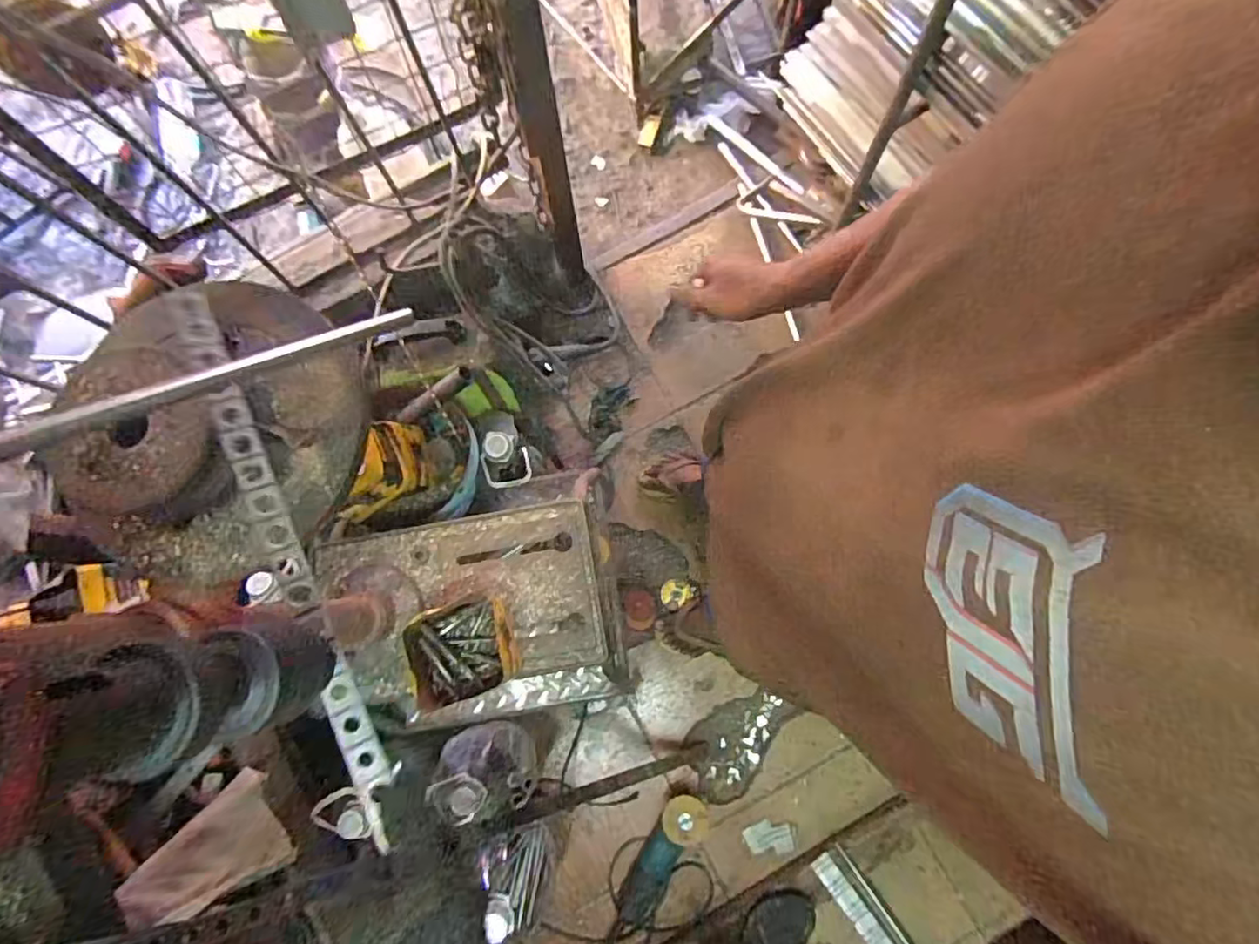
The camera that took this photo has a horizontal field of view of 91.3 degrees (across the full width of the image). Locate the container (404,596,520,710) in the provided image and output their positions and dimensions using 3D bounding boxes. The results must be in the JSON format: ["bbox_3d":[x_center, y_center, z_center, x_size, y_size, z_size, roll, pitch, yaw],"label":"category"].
[{"bbox_3d":[-0.218,0.234,0.803,0.129,0.053,0.122,-18,79,-2],"label":"container"}]

